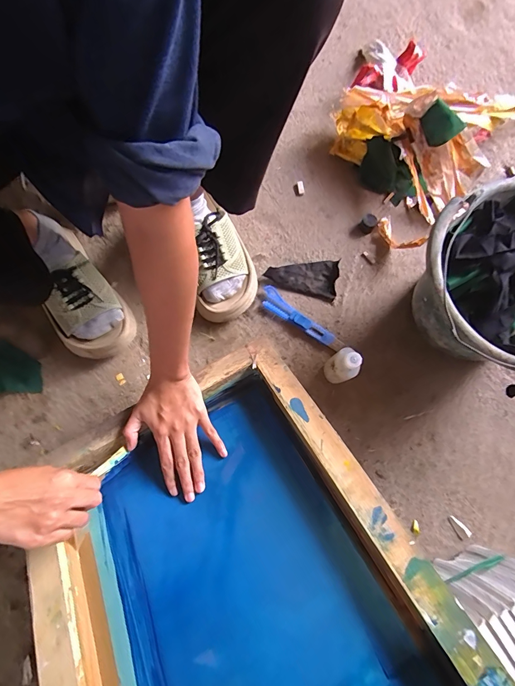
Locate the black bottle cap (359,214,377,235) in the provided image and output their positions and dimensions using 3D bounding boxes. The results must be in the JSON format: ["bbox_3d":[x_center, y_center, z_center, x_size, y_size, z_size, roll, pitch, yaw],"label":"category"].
[{"bbox_3d":[0.182,-0.197,0.577,0.024,0.025,0.021,35,77,7],"label":"black bottle cap"}]

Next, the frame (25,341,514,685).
[{"bbox_3d":[-0.029,0.256,0.356,0.363,0.051,0.474,-29,55,-9],"label":"frame"}]

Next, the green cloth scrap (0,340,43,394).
[{"bbox_3d":[-0.369,0.035,0.516,0.096,0.006,0.079,-4,75,-3],"label":"green cloth scrap"}]

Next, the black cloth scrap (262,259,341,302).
[{"bbox_3d":[0.072,-0.109,0.556,0.111,0.014,0.062,12,75,1],"label":"black cloth scrap"}]

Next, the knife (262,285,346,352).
[{"bbox_3d":[0.068,-0.036,0.539,0.148,0.014,0.033,35,77,7],"label":"knife"}]

